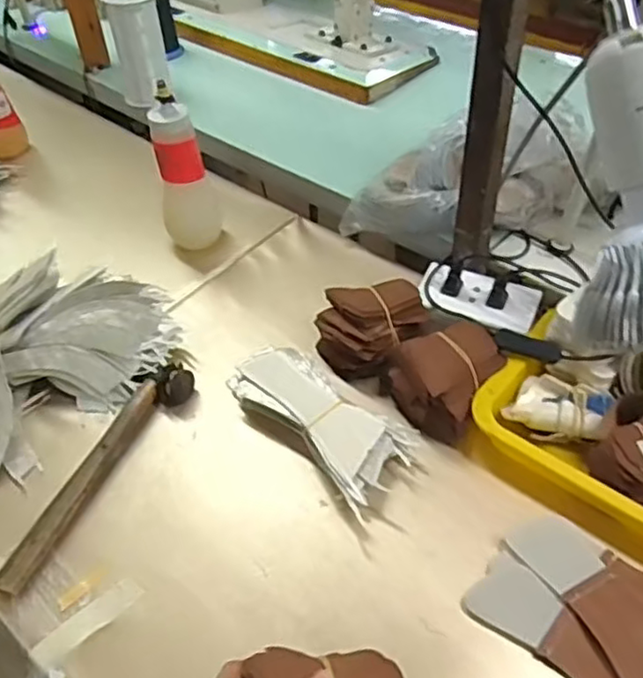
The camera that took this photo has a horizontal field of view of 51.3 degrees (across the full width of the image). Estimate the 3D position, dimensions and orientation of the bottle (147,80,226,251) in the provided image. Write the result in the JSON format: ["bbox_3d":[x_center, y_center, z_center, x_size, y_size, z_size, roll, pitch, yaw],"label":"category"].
[{"bbox_3d":[-0.163,-0.202,0.789,0.070,0.182,0.064,-13,47,-8],"label":"bottle"}]

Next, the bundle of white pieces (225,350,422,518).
[{"bbox_3d":[-0.002,0.067,0.617,0.083,0.044,0.192,-32,53,-24],"label":"bundle of white pieces"}]

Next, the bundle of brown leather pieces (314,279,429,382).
[{"bbox_3d":[0.051,-0.013,0.675,0.100,0.066,0.089,-35,54,-26],"label":"bundle of brown leather pieces"}]

